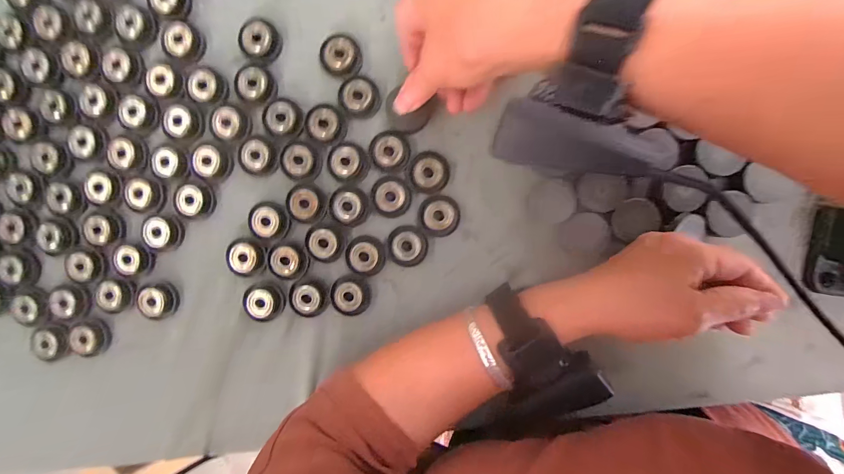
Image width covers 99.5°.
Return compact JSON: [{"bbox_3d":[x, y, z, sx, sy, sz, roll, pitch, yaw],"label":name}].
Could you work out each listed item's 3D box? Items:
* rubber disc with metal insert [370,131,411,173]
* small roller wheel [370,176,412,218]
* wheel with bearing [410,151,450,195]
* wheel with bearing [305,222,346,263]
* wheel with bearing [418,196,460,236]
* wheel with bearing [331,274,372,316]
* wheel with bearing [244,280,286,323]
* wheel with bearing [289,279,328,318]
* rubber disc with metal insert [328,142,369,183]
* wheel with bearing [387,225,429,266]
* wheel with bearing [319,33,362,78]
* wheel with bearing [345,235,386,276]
[{"bbox_3d":[-0.025,-0.066,0.273,0.031,0.006,0.030,0,96,3],"label":"rubber disc with metal insert"},{"bbox_3d":[-0.024,-0.031,0.277,0.031,0.009,0.031,0,96,3],"label":"small roller wheel"},{"bbox_3d":[0.006,-0.049,0.273,0.029,0.009,0.031,0,96,3],"label":"wheel with bearing"},{"bbox_3d":[-0.076,0.004,0.280,0.031,0.005,0.030,0,96,3],"label":"wheel with bearing"},{"bbox_3d":[0.013,-0.016,0.276,0.031,0.008,0.031,0,96,3],"label":"wheel with bearing"},{"bbox_3d":[-0.056,0.046,0.283,0.031,0.005,0.031,0,96,3],"label":"wheel with bearing"},{"bbox_3d":[-0.127,0.052,0.286,0.032,0.010,0.032,0,96,3],"label":"wheel with bearing"},{"bbox_3d":[-0.091,0.049,0.284,0.032,0.006,0.029,-4,96,3],"label":"wheel with bearing"},{"bbox_3d":[-0.058,-0.058,0.276,0.032,0.006,0.029,21,96,1],"label":"rubber disc with metal insert"},{"bbox_3d":[-0.011,0.008,0.278,0.031,0.006,0.031,0,96,3],"label":"wheel with bearing"},{"bbox_3d":[-0.063,-0.139,0.272,0.031,0.008,0.030,0,96,3],"label":"wheel with bearing"},{"bbox_3d":[-0.045,0.015,0.281,0.030,0.004,0.030,0,96,3],"label":"wheel with bearing"}]

